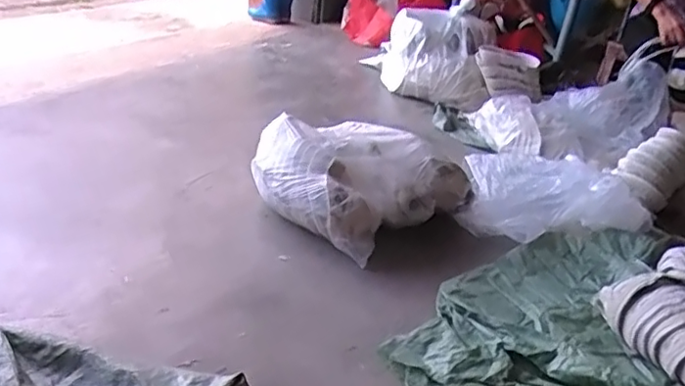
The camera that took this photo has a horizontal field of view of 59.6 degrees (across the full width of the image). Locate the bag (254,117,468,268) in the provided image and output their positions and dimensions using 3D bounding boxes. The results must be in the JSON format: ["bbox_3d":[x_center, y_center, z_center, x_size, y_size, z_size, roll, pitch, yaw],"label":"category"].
[{"bbox_3d":[0.034,-0.064,1.492,0.426,0.201,0.443,27,35,32],"label":"bag"}]

